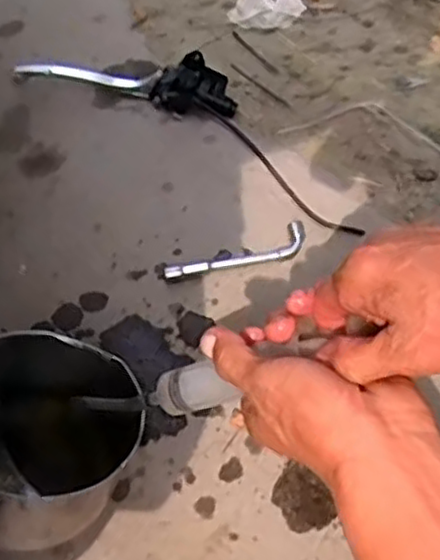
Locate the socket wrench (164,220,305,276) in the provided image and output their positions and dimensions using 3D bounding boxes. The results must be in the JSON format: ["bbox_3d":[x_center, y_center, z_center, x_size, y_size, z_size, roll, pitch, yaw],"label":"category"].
[{"bbox_3d":[0.016,-0.020,0.645,0.131,0.017,0.031,-18,63,-8],"label":"socket wrench"}]

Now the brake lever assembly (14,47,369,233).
[{"bbox_3d":[-0.018,-0.173,0.718,0.396,0.042,0.108,26,66,14],"label":"brake lever assembly"}]

